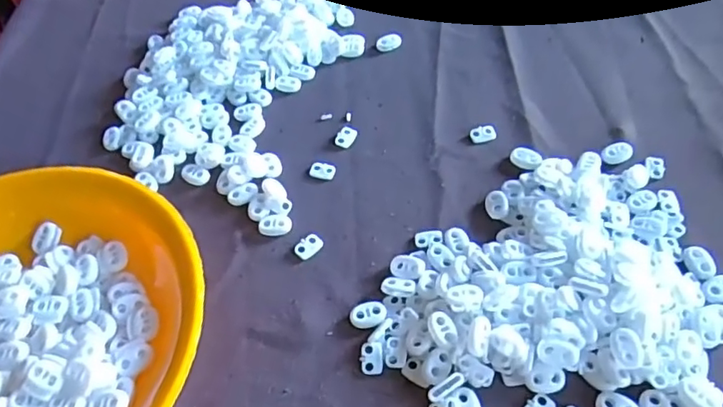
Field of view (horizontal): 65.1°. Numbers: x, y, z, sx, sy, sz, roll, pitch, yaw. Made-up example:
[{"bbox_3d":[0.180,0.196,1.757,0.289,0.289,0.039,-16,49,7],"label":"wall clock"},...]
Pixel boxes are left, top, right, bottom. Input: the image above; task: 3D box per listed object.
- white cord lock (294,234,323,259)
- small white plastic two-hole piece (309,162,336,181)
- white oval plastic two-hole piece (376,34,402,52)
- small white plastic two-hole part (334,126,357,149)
[{"bbox_3d":[-0.036,0.029,0.386,0.020,0.004,0.013,-37,59,-21],"label":"white cord lock"},{"bbox_3d":[-0.029,-0.025,0.420,0.018,0.004,0.015,7,54,10],"label":"small white plastic two-hole piece"},{"bbox_3d":[0.024,-0.142,0.499,0.022,0.007,0.014,-28,56,-16],"label":"white oval plastic two-hole piece"},{"bbox_3d":[-0.012,-0.052,0.439,0.013,0.004,0.019,21,58,19],"label":"small white plastic two-hole part"}]

